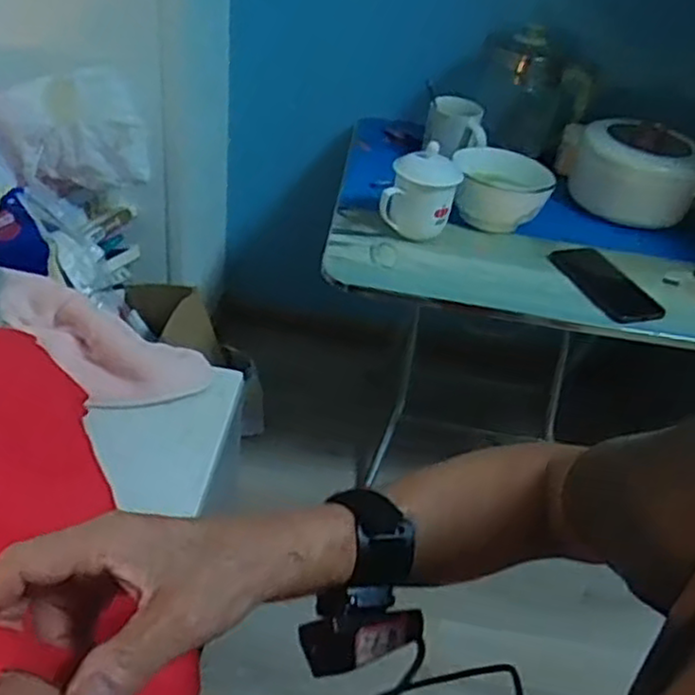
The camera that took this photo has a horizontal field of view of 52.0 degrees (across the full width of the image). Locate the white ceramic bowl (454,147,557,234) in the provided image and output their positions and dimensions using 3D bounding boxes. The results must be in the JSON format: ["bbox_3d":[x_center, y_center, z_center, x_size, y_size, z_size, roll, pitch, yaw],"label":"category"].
[{"bbox_3d":[0.220,-0.225,1.030,0.137,0.089,0.157,14,38,5],"label":"white ceramic bowl"}]

